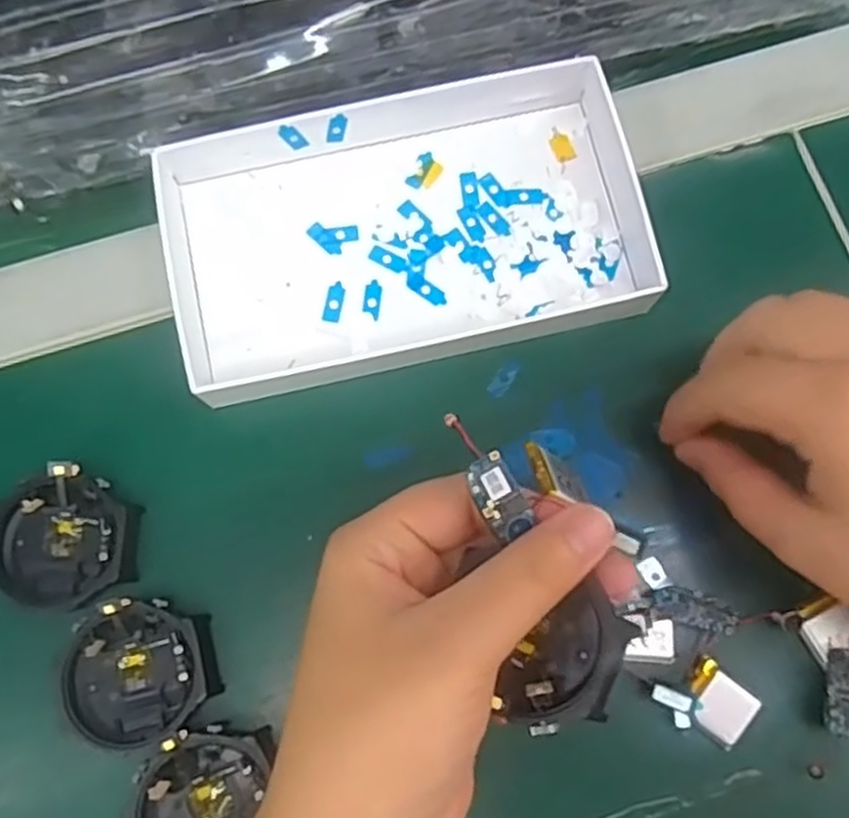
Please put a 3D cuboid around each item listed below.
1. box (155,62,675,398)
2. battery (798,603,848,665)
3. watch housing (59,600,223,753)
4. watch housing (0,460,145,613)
[{"bbox_3d":[-0.005,-0.073,0.297,0.181,0.027,0.106,-14,77,-2],"label":"box"},{"bbox_3d":[0.141,0.077,0.264,0.018,0.007,0.017,-27,76,-6],"label":"battery"},{"bbox_3d":[-0.098,0.089,0.265,0.050,0.009,0.048,0,75,1],"label":"watch housing"},{"bbox_3d":[-0.130,0.047,0.279,0.050,0.011,0.049,0,75,1],"label":"watch housing"}]

